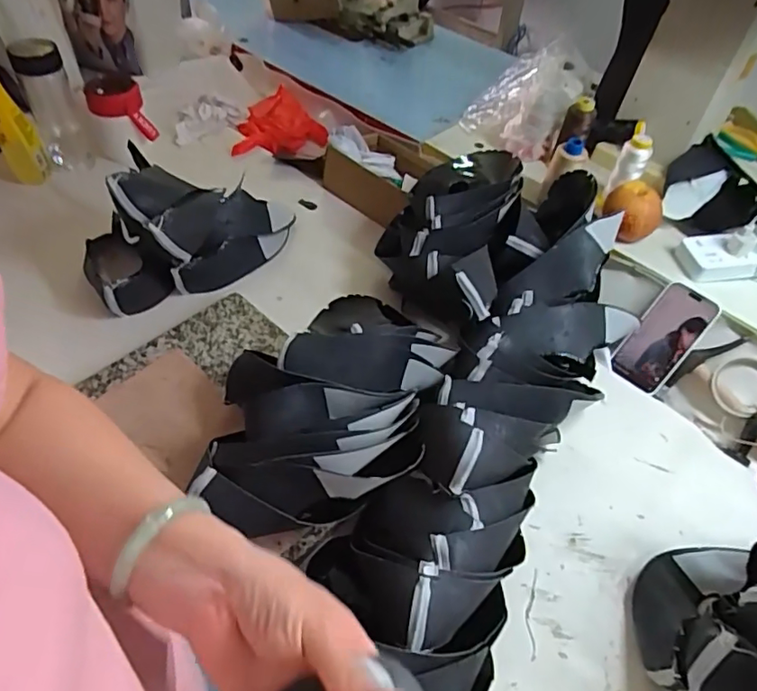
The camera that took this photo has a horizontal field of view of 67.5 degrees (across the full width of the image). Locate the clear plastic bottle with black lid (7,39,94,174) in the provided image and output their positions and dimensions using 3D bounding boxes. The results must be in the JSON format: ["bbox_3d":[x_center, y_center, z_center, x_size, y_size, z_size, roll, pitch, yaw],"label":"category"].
[{"bbox_3d":[-0.575,-0.420,0.999,0.079,0.222,0.077,-22,55,-21],"label":"clear plastic bottle with black lid"}]

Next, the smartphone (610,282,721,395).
[{"bbox_3d":[0.421,-0.011,0.837,0.081,0.009,0.164,36,94,17],"label":"smartphone"}]

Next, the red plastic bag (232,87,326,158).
[{"bbox_3d":[-0.207,-0.478,1.240,0.188,0.048,0.255,0,50,-4],"label":"red plastic bag"}]

